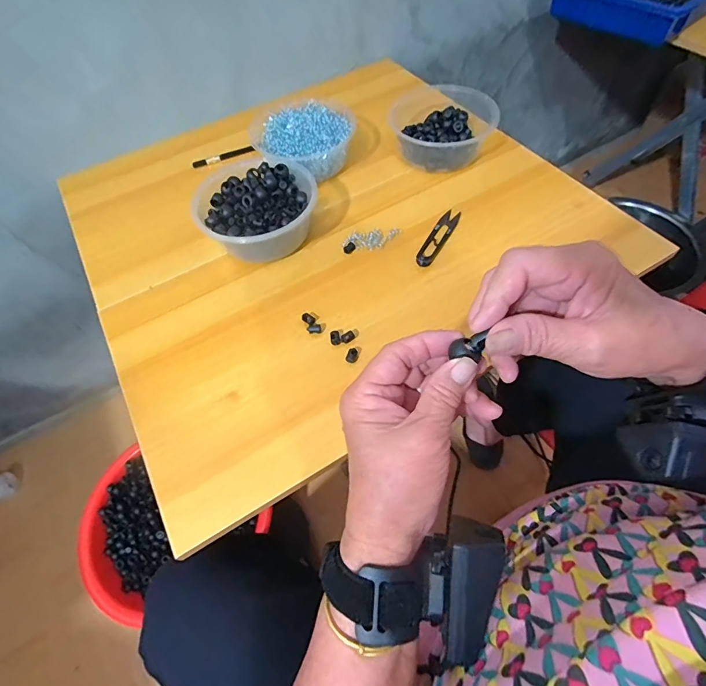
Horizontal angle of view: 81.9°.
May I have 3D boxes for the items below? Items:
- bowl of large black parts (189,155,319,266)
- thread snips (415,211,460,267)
[{"bbox_3d":[-0.115,-0.157,0.491,0.135,0.059,0.137,-2,57,3],"label":"bowl of large black parts"},{"bbox_3d":[0.102,-0.127,0.484,0.022,0.004,0.100,24,62,18],"label":"thread snips"}]

